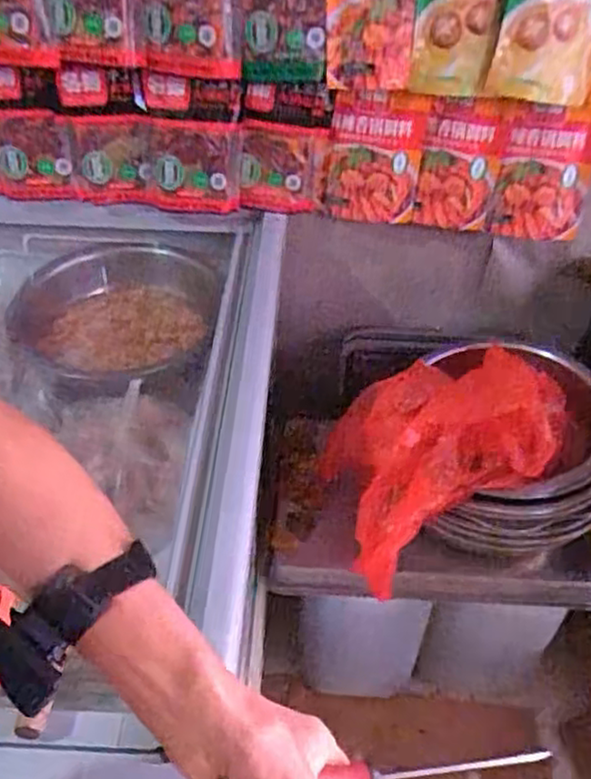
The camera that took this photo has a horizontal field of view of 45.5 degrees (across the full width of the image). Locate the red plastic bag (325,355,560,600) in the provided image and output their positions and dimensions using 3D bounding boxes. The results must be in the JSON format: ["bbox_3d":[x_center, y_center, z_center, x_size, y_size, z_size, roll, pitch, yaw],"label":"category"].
[{"bbox_3d":[0.242,0.118,1.115,0.360,0.240,0.348,-4,44,-7],"label":"red plastic bag"}]

